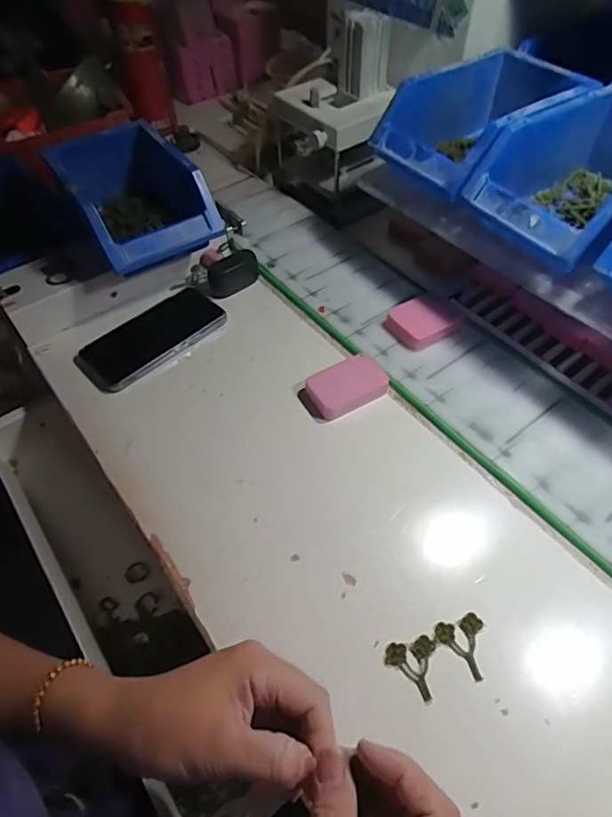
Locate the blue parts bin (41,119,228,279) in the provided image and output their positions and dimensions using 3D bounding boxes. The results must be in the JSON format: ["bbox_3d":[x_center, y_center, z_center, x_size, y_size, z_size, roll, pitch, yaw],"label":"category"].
[{"bbox_3d":[-0.187,-0.234,0.560,0.131,0.074,0.193,-26,57,-18],"label":"blue parts bin"}]

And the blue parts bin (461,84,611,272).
[{"bbox_3d":[0.249,-0.196,0.440,0.195,0.079,0.125,-27,57,-19],"label":"blue parts bin"}]

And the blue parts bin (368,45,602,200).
[{"bbox_3d":[0.170,-0.272,0.495,0.177,0.074,0.121,-28,58,-19],"label":"blue parts bin"}]

